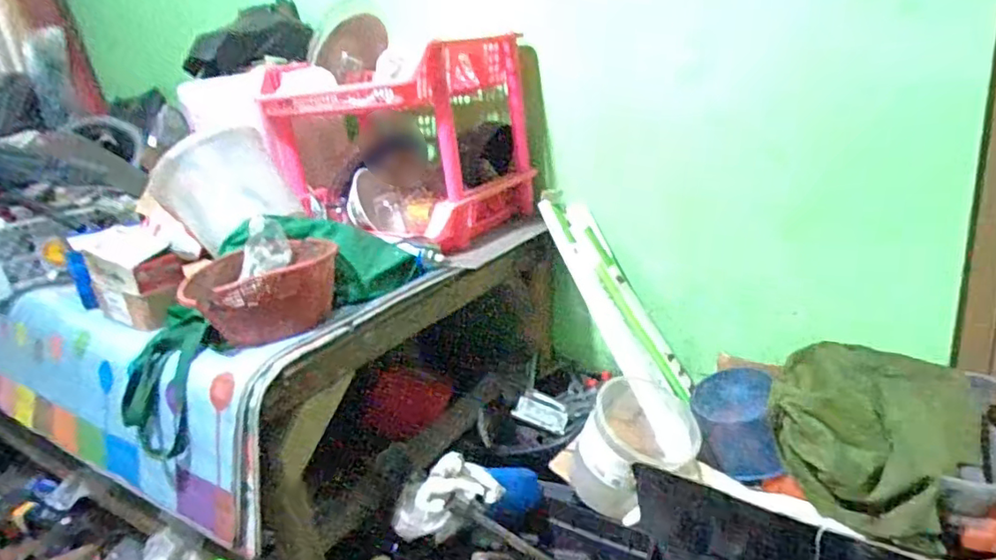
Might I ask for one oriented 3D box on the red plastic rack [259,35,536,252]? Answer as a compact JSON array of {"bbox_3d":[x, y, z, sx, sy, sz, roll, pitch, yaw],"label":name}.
[{"bbox_3d":[-0.189,-0.272,1.205,0.425,0.326,0.355,9,25,37],"label":"red plastic rack"}]

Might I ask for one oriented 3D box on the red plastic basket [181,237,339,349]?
[{"bbox_3d":[-0.327,0.017,0.860,0.202,0.089,0.127,-12,20,-14],"label":"red plastic basket"}]

